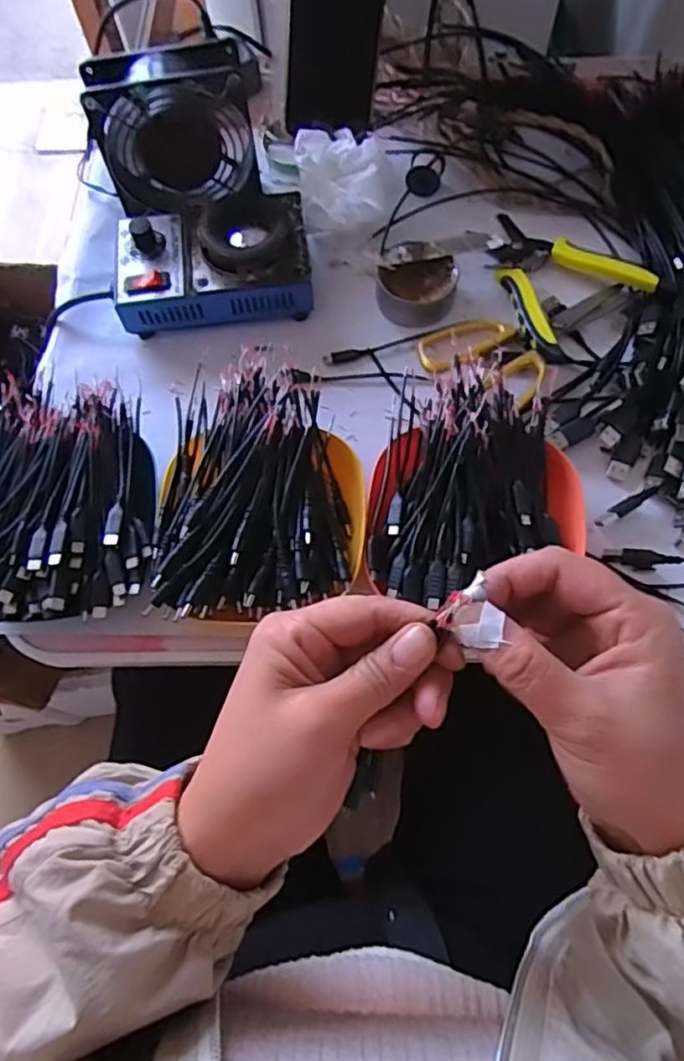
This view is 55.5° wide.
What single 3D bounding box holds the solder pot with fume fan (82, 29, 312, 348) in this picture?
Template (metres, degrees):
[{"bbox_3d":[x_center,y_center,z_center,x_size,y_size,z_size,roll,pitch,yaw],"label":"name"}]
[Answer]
[{"bbox_3d":[-0.109,-0.265,0.509,0.146,0.109,0.187,-7,68,0],"label":"solder pot with fume fan"}]

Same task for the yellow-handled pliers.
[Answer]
[{"bbox_3d":[0.158,-0.204,0.516,0.118,0.020,0.135,-40,72,-12],"label":"yellow-handled pliers"}]

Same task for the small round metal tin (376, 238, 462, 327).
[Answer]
[{"bbox_3d":[0.059,-0.196,0.515,0.061,0.029,0.055,15,70,8],"label":"small round metal tin"}]

